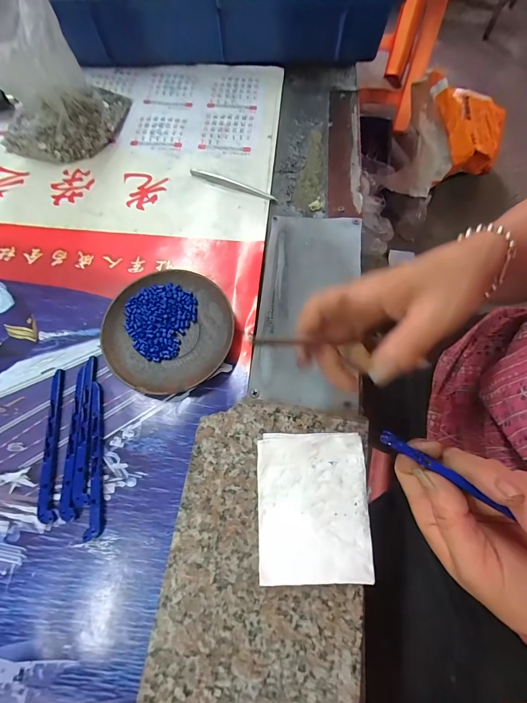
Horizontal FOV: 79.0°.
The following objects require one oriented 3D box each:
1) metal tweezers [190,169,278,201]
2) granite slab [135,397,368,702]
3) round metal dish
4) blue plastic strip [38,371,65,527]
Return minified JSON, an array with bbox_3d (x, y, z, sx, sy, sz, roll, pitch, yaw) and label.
[{"bbox_3d":[-0.034,-0.183,0.351,0.102,0.006,0.008,22,72,9],"label":"metal tweezers"},{"bbox_3d":[0.001,0.158,0.222,0.132,0.024,0.242,8,70,4],"label":"granite slab"},{"bbox_3d":[-0.086,-0.019,0.290,0.111,0.015,0.112,0,70,1],"label":"round metal dish"},{"bbox_3d":[-0.174,0.074,0.265,0.011,0.006,0.120,-7,70,-2],"label":"blue plastic strip"}]

